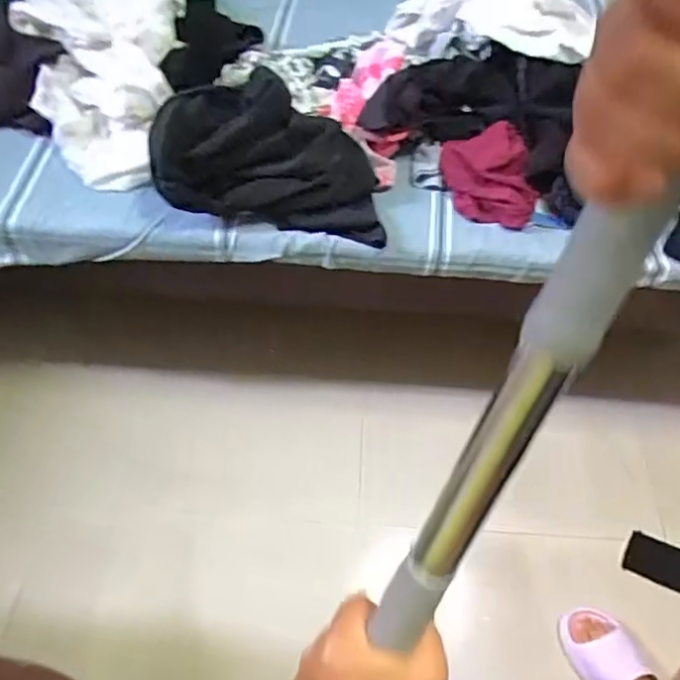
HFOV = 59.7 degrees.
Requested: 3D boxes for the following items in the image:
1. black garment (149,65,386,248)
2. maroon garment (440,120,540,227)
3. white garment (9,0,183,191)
[{"bbox_3d":[-0.103,-0.276,0.893,0.342,0.138,0.195,4,57,2],"label":"black garment"},{"bbox_3d":[0.237,-0.257,0.932,0.122,0.078,0.163,-11,58,-8],"label":"maroon garment"},{"bbox_3d":[-0.406,-0.508,1.043,0.293,0.120,0.567,-12,58,-8],"label":"white garment"}]

